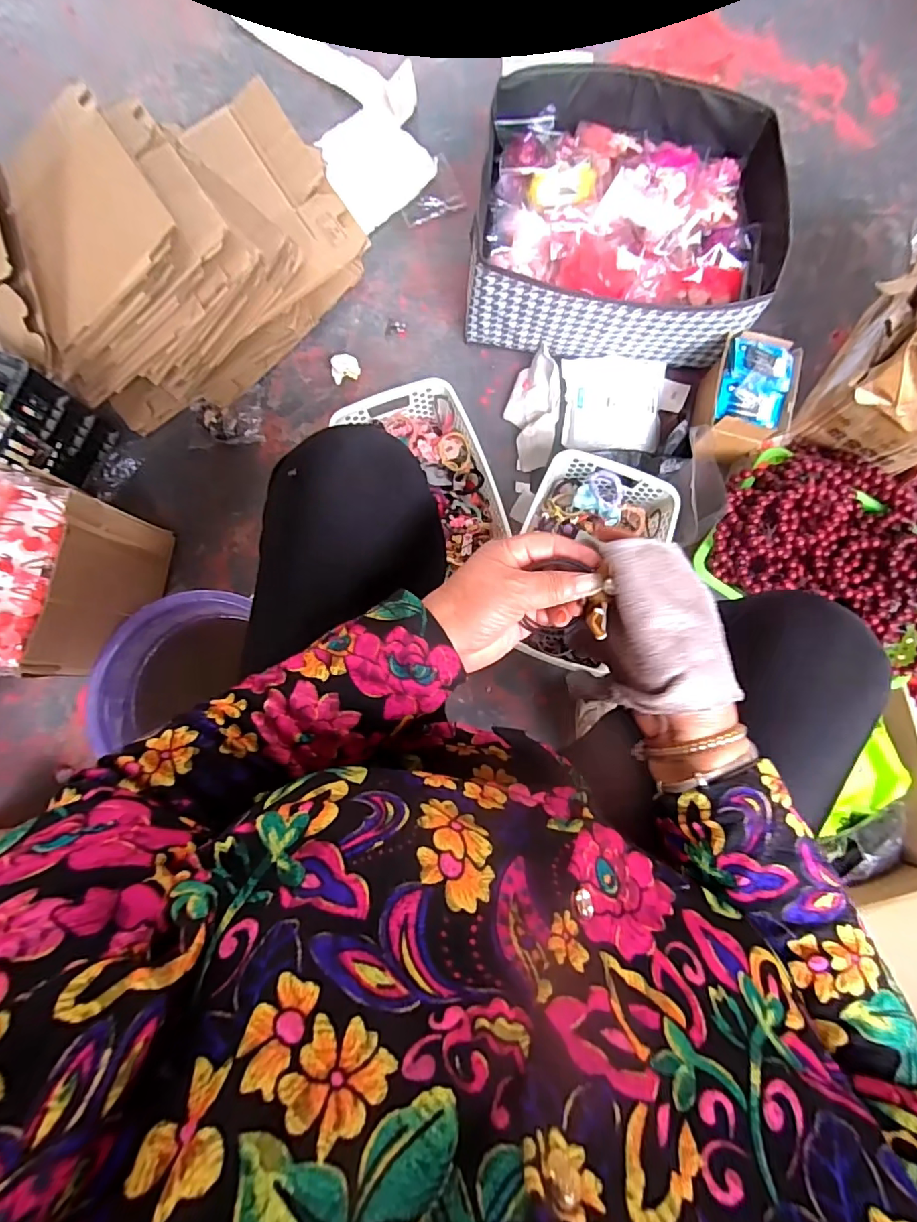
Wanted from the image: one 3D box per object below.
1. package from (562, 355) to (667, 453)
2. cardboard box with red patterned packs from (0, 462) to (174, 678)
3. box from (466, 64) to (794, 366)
[{"bbox_3d":[0.247,-0.325,0.815,0.159,0.027,0.150,1,80,0],"label":"package"},{"bbox_3d":[-0.533,-0.036,0.666,0.174,0.213,0.233,7,82,2],"label":"cardboard box with red patterned packs"},{"bbox_3d":[0.241,-0.569,0.789,0.408,0.174,0.364,6,82,2],"label":"box"}]

